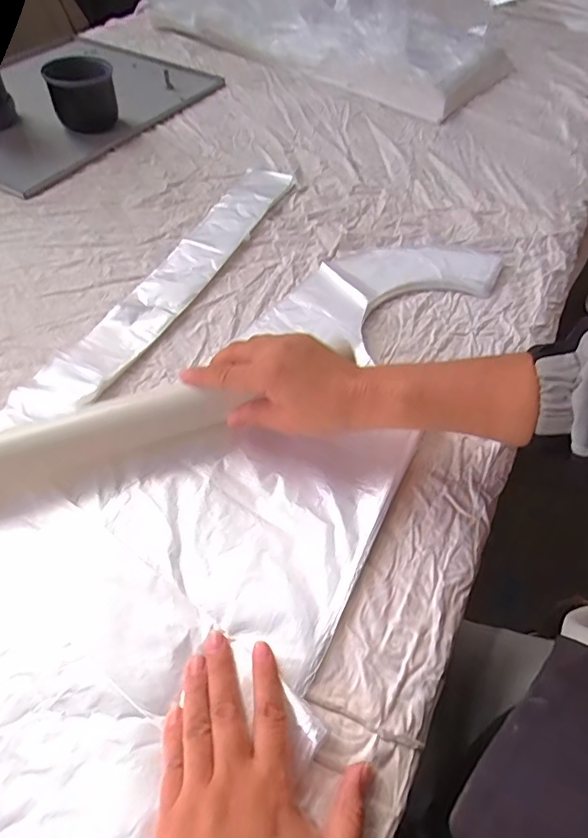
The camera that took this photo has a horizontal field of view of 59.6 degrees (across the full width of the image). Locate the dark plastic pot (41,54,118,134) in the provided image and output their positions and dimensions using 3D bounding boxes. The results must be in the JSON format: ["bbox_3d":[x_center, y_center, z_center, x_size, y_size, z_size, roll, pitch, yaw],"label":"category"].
[{"bbox_3d":[-0.291,-0.448,0.709,0.086,0.075,0.072,-12,54,-13],"label":"dark plastic pot"}]

